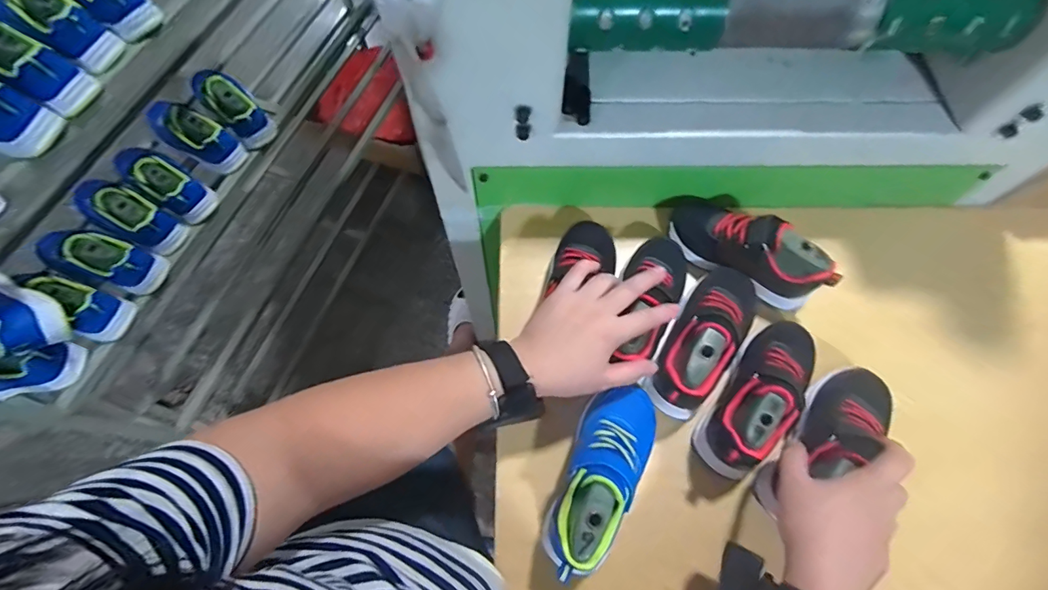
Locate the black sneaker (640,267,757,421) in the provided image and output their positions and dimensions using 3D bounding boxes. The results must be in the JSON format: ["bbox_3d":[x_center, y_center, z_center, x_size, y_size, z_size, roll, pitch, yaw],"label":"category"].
[{"bbox_3d":[0.199,0.041,0.483,0.069,0.081,0.180,32,71,13],"label":"black sneaker"}]

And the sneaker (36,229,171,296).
[{"bbox_3d":[-0.650,-0.059,0.684,0.169,0.087,0.075,15,68,7],"label":"sneaker"}]

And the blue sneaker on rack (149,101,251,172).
[{"bbox_3d":[-0.572,-0.277,0.769,0.167,0.090,0.068,27,70,11],"label":"blue sneaker on rack"}]

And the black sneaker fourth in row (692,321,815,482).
[{"bbox_3d":[0.238,0.098,0.462,0.058,0.078,0.171,30,71,13],"label":"black sneaker fourth in row"}]

